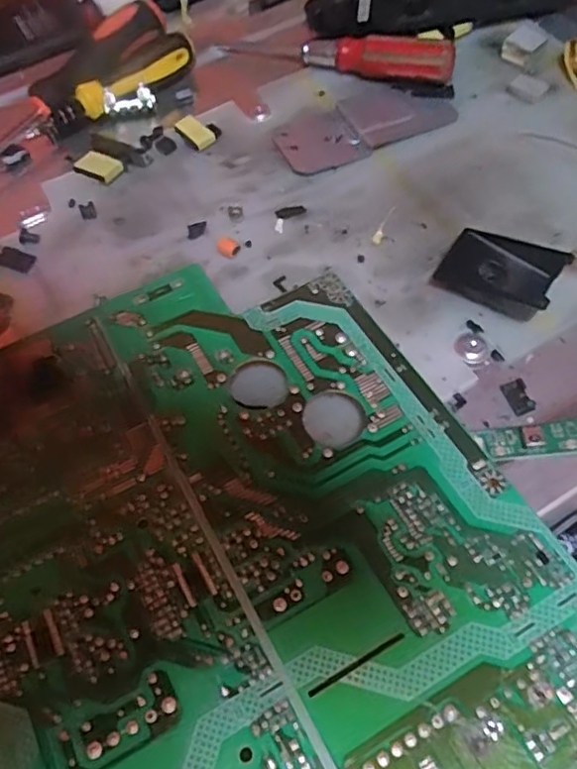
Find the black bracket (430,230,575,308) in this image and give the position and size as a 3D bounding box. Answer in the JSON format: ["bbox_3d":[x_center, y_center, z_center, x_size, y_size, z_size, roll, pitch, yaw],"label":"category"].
[{"bbox_3d":[0.093,-0.051,0.270,0.049,0.013,0.028,22,65,14],"label":"black bracket"}]

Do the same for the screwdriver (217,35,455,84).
[{"bbox_3d":[0.025,-0.179,0.332,0.129,0.021,0.019,11,63,9],"label":"screwdriver"}]

